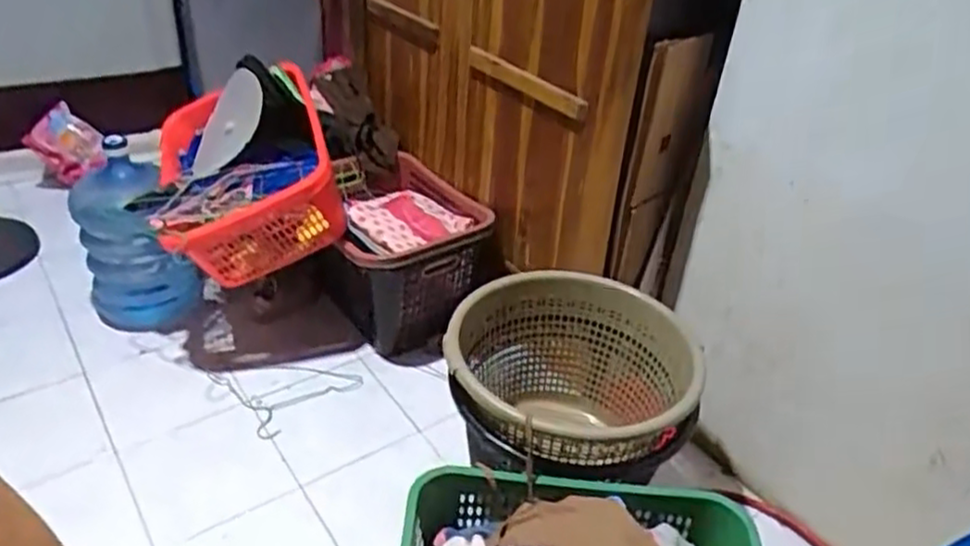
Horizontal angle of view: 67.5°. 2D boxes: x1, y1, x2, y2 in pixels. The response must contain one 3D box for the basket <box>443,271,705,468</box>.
[{"bbox_3d":[0.176,0.264,1.550,0.495,0.374,0.512,7,35,3],"label":"basket"}]

